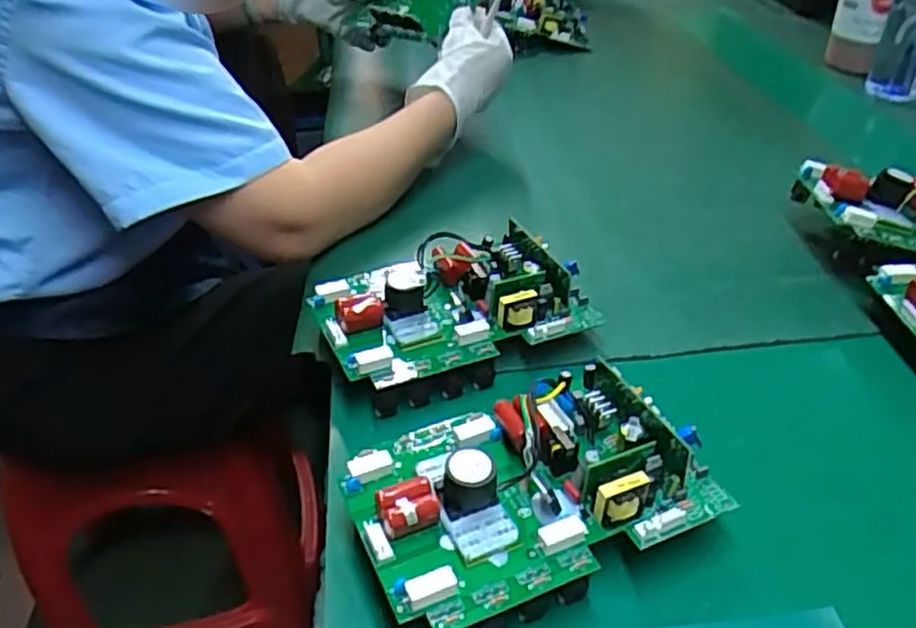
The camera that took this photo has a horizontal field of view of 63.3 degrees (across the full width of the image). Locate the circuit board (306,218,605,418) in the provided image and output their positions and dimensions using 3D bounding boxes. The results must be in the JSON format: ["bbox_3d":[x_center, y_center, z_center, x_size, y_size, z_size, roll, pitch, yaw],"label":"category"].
[{"bbox_3d":[-0.006,-0.005,0.512,0.171,0.061,0.114,-18,40,-22],"label":"circuit board"}]

